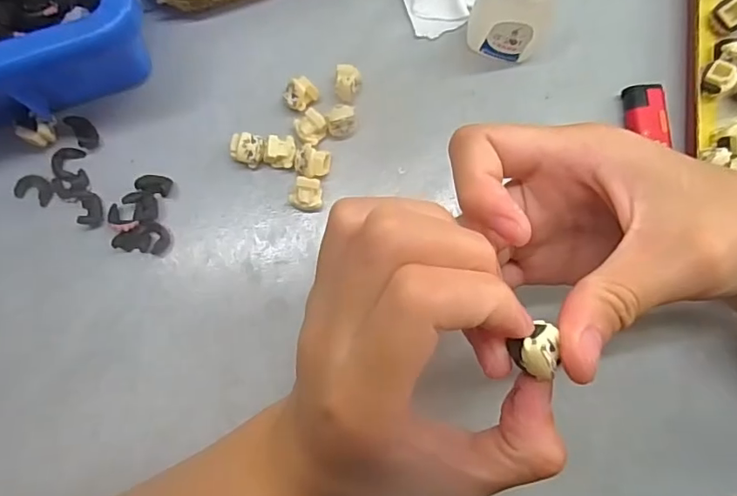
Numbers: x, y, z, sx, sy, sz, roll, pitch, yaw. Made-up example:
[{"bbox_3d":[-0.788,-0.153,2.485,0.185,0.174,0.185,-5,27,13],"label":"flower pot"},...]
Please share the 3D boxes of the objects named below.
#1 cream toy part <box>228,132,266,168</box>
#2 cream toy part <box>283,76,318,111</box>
[{"bbox_3d":[-0.057,-0.047,0.249,0.015,0.011,0.015,0,86,-2],"label":"cream toy part"},{"bbox_3d":[-0.033,-0.074,0.254,0.012,0.012,0.016,39,82,4],"label":"cream toy part"}]

